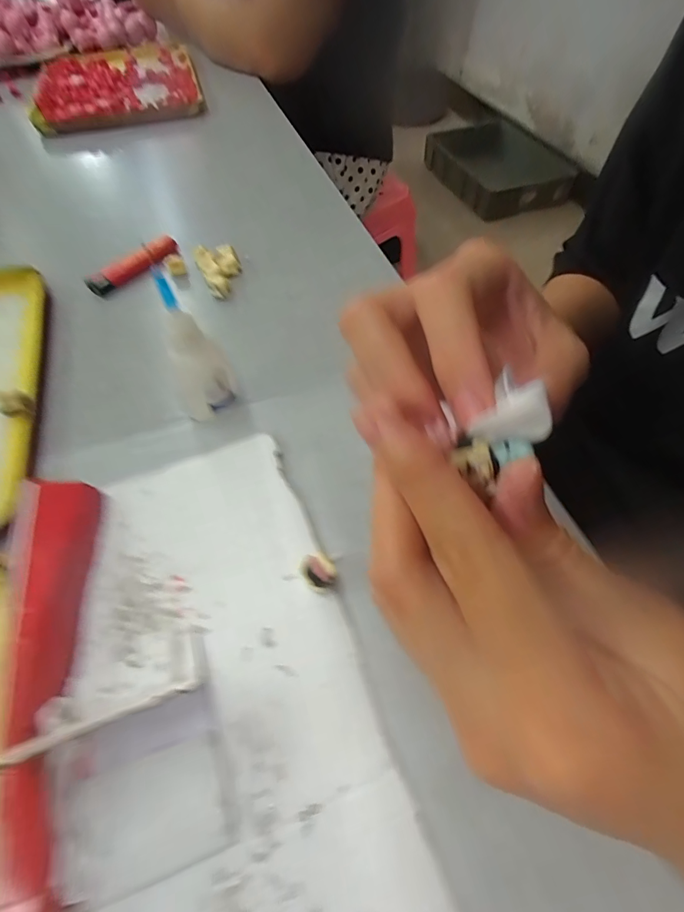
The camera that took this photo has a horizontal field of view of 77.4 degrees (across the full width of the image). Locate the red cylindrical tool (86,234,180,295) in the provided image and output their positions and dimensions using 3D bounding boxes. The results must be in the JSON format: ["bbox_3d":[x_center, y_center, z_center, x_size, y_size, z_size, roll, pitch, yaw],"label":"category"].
[{"bbox_3d":[-0.168,-0.156,0.345,0.014,0.012,0.079,34,64,21],"label":"red cylindrical tool"}]

